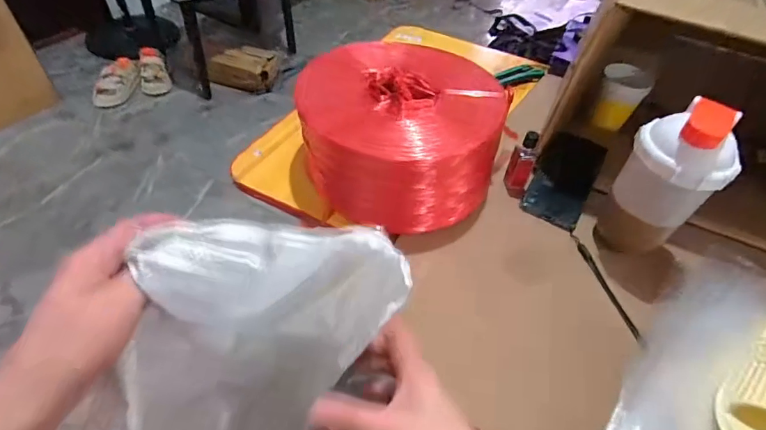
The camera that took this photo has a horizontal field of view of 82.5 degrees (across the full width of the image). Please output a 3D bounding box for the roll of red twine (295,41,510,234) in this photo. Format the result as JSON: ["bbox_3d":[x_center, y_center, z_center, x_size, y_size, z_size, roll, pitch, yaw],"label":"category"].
[{"bbox_3d":[0.019,-0.122,0.588,0.244,0.158,0.216,8,48,2],"label":"roll of red twine"}]

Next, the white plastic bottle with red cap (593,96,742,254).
[{"bbox_3d":[0.311,-0.029,0.487,0.090,0.188,0.074,-2,48,-6],"label":"white plastic bottle with red cap"}]

